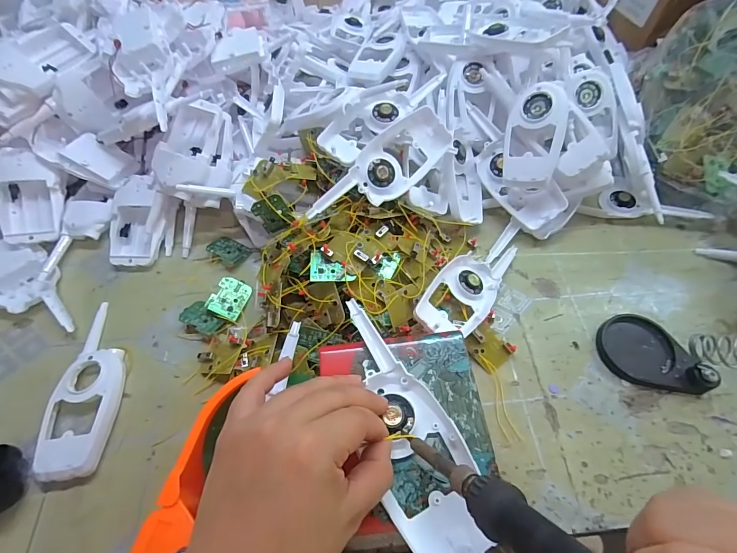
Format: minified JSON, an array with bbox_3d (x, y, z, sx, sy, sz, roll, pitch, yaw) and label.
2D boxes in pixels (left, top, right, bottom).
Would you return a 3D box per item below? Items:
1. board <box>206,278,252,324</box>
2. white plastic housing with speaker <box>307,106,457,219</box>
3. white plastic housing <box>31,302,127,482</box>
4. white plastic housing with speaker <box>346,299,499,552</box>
[{"bbox_3d":[-0.144,0.023,0.397,0.035,0.004,0.044,28,58,-14],"label":"board"},{"bbox_3d":[0.014,-0.104,0.376,0.162,0.016,0.059,-41,100,-13],"label":"white plastic housing with speaker"},{"bbox_3d":[-0.257,0.099,0.353,0.055,0.020,0.159,-1,59,0],"label":"white plastic housing"},{"bbox_3d":[0.024,0.088,0.243,0.054,0.018,0.164,-17,59,-8],"label":"white plastic housing with speaker"}]

